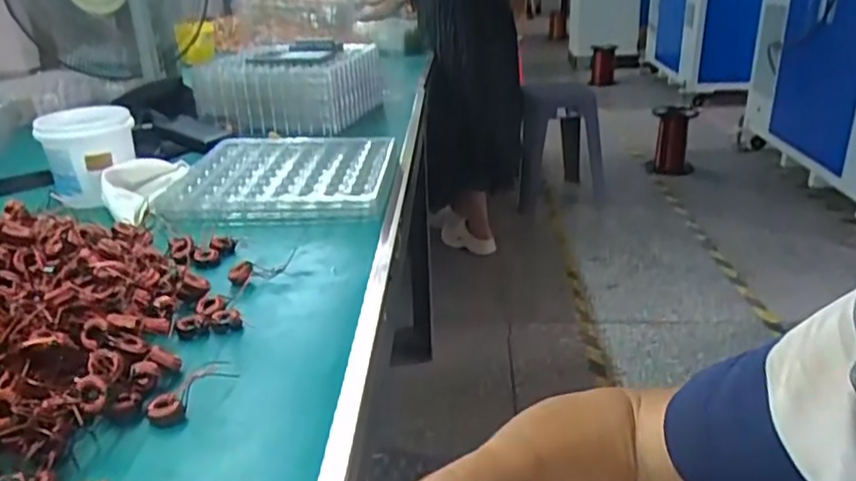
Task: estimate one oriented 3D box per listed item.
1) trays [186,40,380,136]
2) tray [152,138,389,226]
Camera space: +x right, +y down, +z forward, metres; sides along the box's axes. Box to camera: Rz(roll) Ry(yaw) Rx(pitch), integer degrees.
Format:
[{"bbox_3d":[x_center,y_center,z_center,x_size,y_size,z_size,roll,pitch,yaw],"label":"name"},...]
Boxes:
[{"bbox_3d":[-0.265,-0.292,1.246,0.269,0.139,0.211,10,26,22],"label":"trays"},{"bbox_3d":[-0.197,-0.097,0.943,0.298,0.030,0.300,0,24,5],"label":"tray"}]

